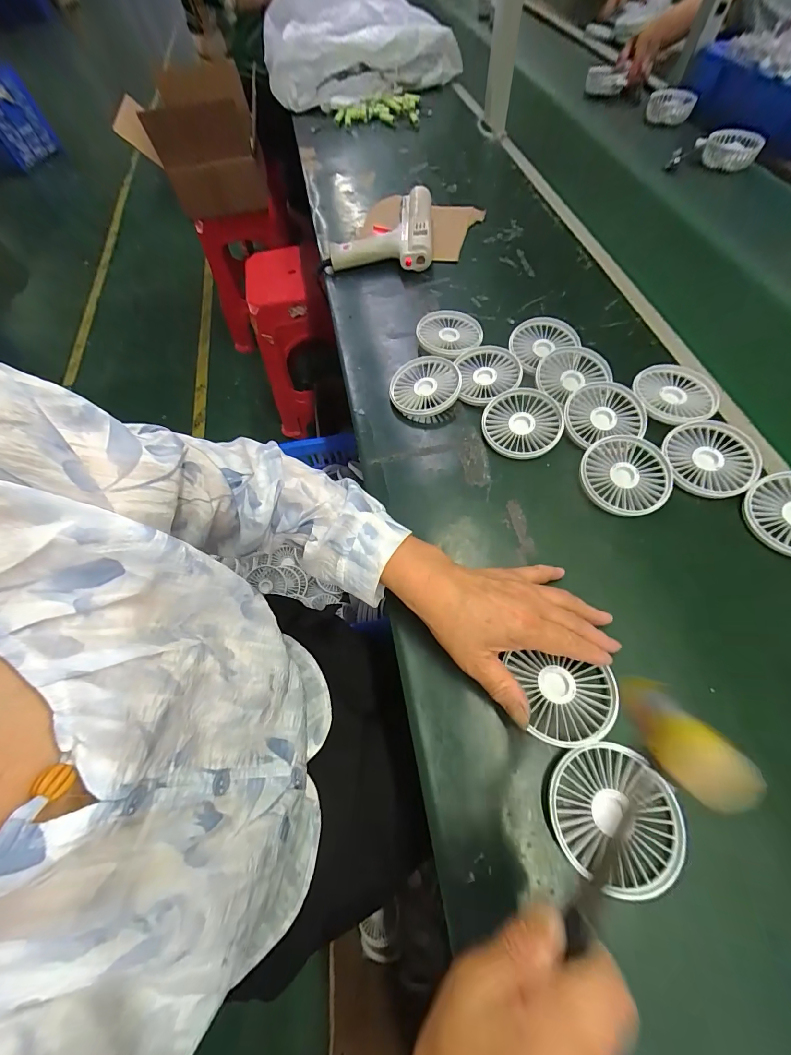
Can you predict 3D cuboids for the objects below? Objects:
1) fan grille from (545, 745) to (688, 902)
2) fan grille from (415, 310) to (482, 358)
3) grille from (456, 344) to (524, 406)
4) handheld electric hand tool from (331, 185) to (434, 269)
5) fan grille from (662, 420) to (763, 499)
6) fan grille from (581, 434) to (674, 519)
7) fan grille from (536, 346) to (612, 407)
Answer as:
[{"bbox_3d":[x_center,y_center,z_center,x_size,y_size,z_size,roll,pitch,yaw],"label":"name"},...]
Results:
[{"bbox_3d":[0.154,0.202,0.261,0.082,0.012,0.083,-2,64,4],"label":"fan grille"},{"bbox_3d":[0.072,-0.265,0.505,0.087,0.011,0.089,36,72,20],"label":"fan grille"},{"bbox_3d":[0.116,-0.190,0.466,0.078,0.024,0.086,9,65,9],"label":"grille"},{"bbox_3d":[-0.017,-0.493,0.618,0.167,0.048,0.153,7,64,8],"label":"handheld electric hand tool"},{"bbox_3d":[0.328,-0.071,0.383,0.088,0.015,0.086,-2,64,4],"label":"fan grille"},{"bbox_3d":[0.240,-0.055,0.383,0.090,0.013,0.084,-2,64,4],"label":"fan grille"},{"bbox_3d":[0.216,-0.181,0.445,0.083,0.018,0.081,-2,64,4],"label":"fan grille"}]

